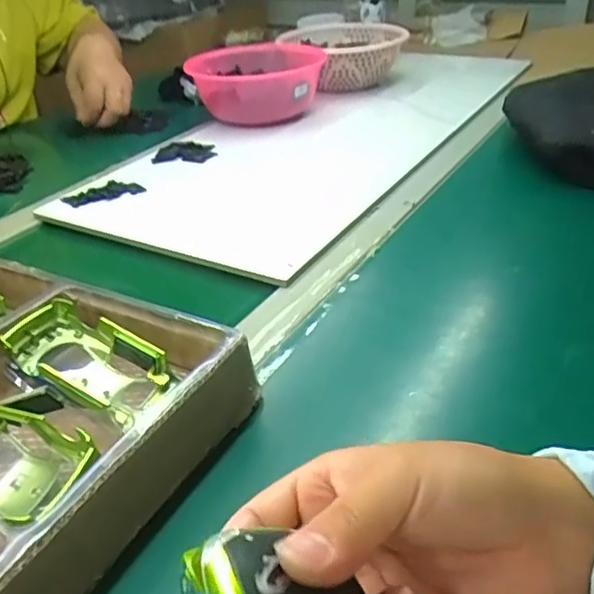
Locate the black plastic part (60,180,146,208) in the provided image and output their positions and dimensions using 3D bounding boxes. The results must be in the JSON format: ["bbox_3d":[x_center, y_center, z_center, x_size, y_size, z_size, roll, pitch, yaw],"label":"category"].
[{"bbox_3d":[-0.209,-0.111,0.665,0.082,0.012,0.032,-16,35,-18],"label":"black plastic part"}]

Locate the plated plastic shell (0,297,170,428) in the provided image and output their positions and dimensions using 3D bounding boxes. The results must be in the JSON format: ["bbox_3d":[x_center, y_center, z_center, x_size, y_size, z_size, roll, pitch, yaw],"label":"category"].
[{"bbox_3d":[-0.134,0.043,0.395,0.106,0.046,0.061,19,40,31],"label":"plated plastic shell"}]

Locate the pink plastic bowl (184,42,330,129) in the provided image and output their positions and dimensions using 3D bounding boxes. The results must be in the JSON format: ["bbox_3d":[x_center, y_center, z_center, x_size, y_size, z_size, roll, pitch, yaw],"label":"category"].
[{"bbox_3d":[-0.057,-0.311,0.901,0.191,0.080,0.206,1,34,8],"label":"pink plastic bowl"}]

